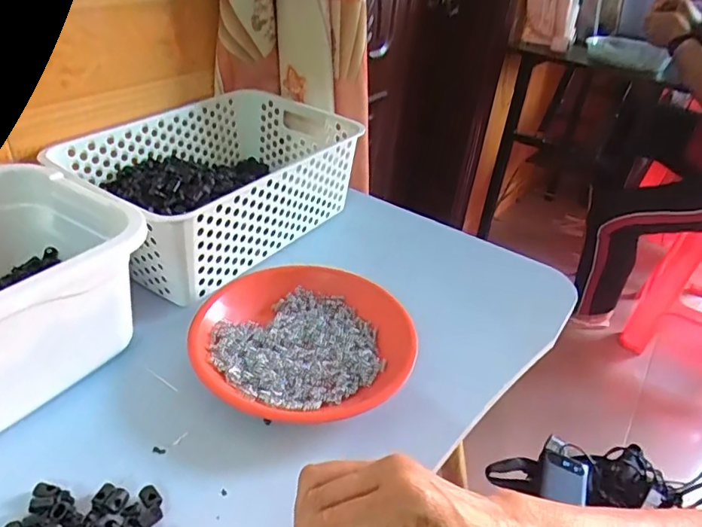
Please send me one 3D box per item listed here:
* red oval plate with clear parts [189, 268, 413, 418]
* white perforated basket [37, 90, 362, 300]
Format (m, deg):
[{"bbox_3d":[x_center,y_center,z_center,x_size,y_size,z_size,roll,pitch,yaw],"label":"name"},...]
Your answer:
[{"bbox_3d":[-0.044,0.066,0.486,0.190,0.025,0.176,-23,43,-31],"label":"red oval plate with clear parts"},{"bbox_3d":[-0.153,-0.095,0.625,0.206,0.110,0.310,27,40,27],"label":"white perforated basket"}]

